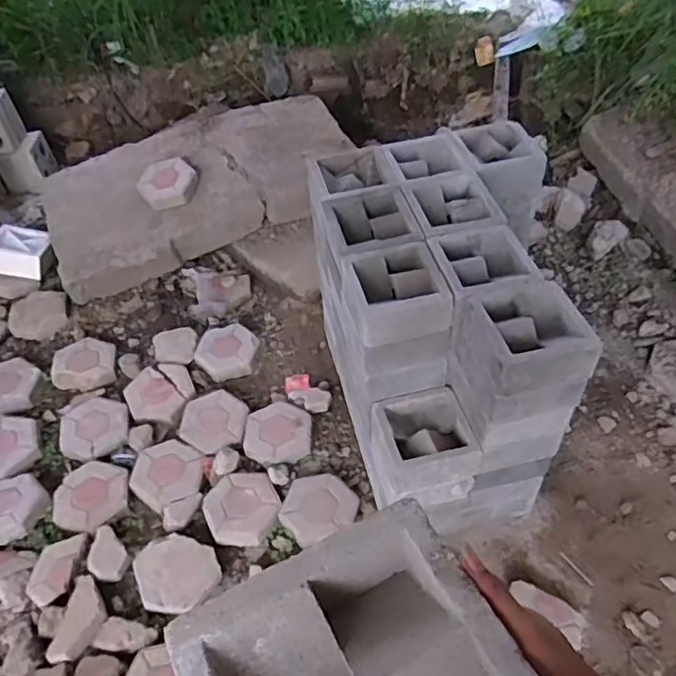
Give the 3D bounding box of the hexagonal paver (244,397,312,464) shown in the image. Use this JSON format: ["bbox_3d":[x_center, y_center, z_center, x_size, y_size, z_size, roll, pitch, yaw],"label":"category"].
[{"bbox_3d":[-0.181,0.272,1.819,0.200,0.045,0.219,-4,46,2],"label":"hexagonal paver"}]

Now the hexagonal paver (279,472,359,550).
[{"bbox_3d":[-0.053,0.465,1.661,0.209,0.040,0.196,-20,48,-13],"label":"hexagonal paver"}]

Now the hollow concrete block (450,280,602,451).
[{"bbox_3d":[0.384,0.064,1.298,0.209,0.294,0.209,-14,48,-7],"label":"hollow concrete block"}]

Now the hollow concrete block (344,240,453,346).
[{"bbox_3d":[0.124,-0.104,1.334,0.199,0.102,0.205,-13,48,-7],"label":"hollow concrete block"}]

